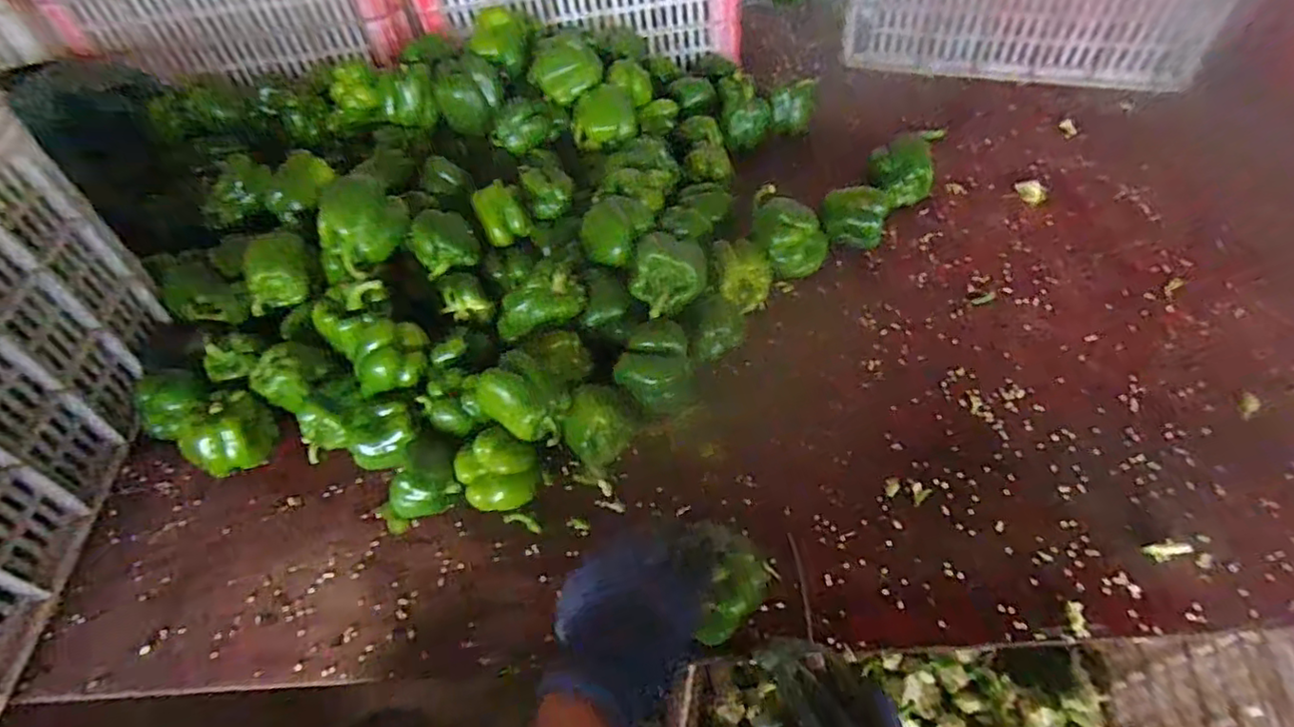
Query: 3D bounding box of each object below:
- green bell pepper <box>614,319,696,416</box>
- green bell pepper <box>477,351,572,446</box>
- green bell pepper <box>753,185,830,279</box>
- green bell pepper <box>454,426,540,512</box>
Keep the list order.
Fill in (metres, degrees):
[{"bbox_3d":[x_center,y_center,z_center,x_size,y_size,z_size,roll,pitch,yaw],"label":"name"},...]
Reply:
[{"bbox_3d":[0.007,0.005,0.602,0.075,0.059,0.078,-5,50,2],"label":"green bell pepper"},{"bbox_3d":[-0.108,0.032,0.561,0.075,0.057,0.062,21,57,20],"label":"green bell pepper"},{"bbox_3d":[0.167,-0.146,0.727,0.089,0.081,0.087,8,54,11],"label":"green bell pepper"},{"bbox_3d":[-0.132,0.103,0.562,0.068,0.065,0.067,-3,50,4],"label":"green bell pepper"}]

